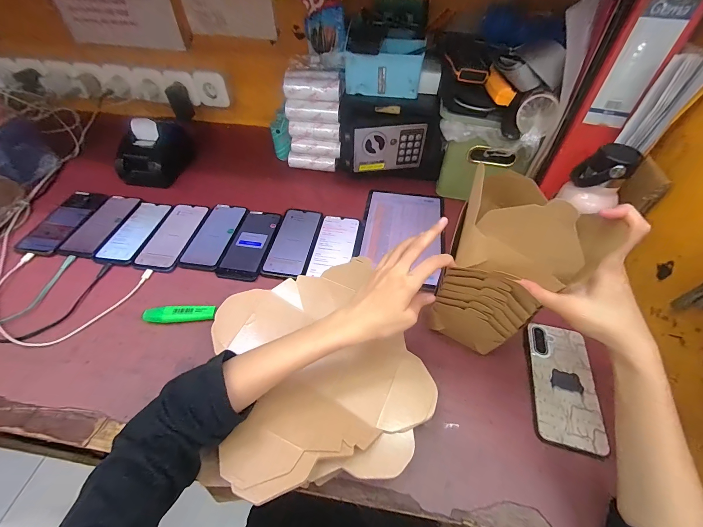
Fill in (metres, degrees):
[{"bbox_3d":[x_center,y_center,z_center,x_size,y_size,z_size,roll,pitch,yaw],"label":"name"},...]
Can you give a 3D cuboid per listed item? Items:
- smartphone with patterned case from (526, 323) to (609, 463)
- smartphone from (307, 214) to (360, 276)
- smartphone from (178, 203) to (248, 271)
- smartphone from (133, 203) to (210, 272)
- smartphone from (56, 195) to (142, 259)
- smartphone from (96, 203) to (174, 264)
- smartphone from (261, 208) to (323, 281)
[{"bbox_3d":[0.284,0.160,0.402,0.078,0.014,0.166,13,52,10],"label":"smartphone with patterned case"},{"bbox_3d":[-0.032,-0.036,0.564,0.074,0.004,0.153,8,51,6],"label":"smartphone"},{"bbox_3d":[-0.263,-0.060,0.578,0.077,0.005,0.170,6,51,5],"label":"smartphone"},{"bbox_3d":[-0.341,-0.060,0.572,0.076,0.014,0.169,8,51,6],"label":"smartphone"},{"bbox_3d":[-0.501,-0.080,0.592,0.082,0.009,0.161,7,51,5],"label":"smartphone"},{"bbox_3d":[-0.423,-0.068,0.584,0.083,0.006,0.164,7,51,5],"label":"smartphone"},{"bbox_3d":[-0.108,-0.043,0.571,0.079,0.012,0.166,7,51,5],"label":"smartphone"}]

